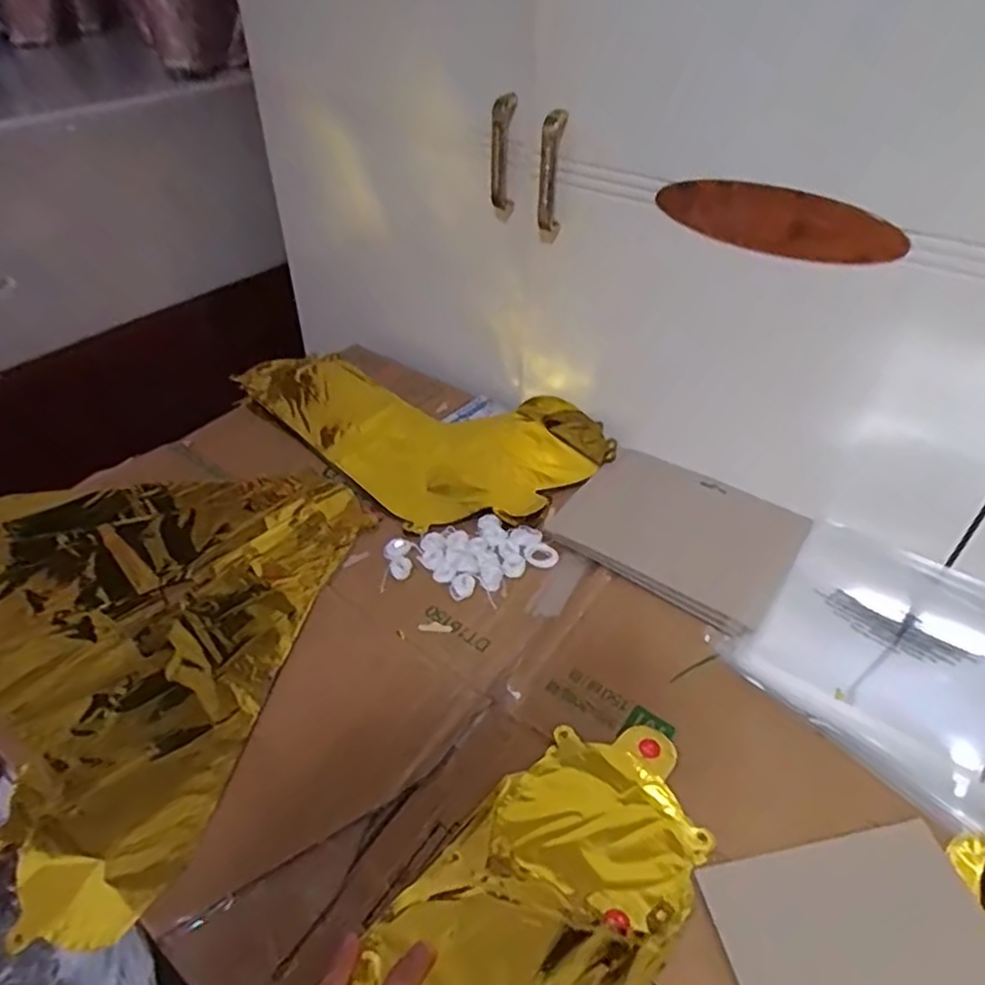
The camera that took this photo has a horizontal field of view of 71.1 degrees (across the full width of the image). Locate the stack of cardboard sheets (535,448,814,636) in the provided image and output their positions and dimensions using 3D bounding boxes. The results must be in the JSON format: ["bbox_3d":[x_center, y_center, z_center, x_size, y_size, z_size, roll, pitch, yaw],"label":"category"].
[{"bbox_3d":[0.177,0.037,0.659,0.205,0.013,0.173,26,49,25],"label":"stack of cardboard sheets"}]

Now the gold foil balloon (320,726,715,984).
[{"bbox_3d":[0.035,0.248,0.419,0.136,0.019,0.263,30,51,28],"label":"gold foil balloon"}]

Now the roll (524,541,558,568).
[{"bbox_3d":[0.044,0.057,0.629,0.030,0.005,0.025,17,46,17],"label":"roll"}]

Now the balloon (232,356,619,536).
[{"bbox_3d":[-0.084,-0.091,0.786,0.254,0.037,0.420,-34,53,-31],"label":"balloon"}]

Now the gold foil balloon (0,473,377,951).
[{"bbox_3d":[-0.343,0.107,0.574,0.377,0.023,0.385,10,44,11],"label":"gold foil balloon"}]

